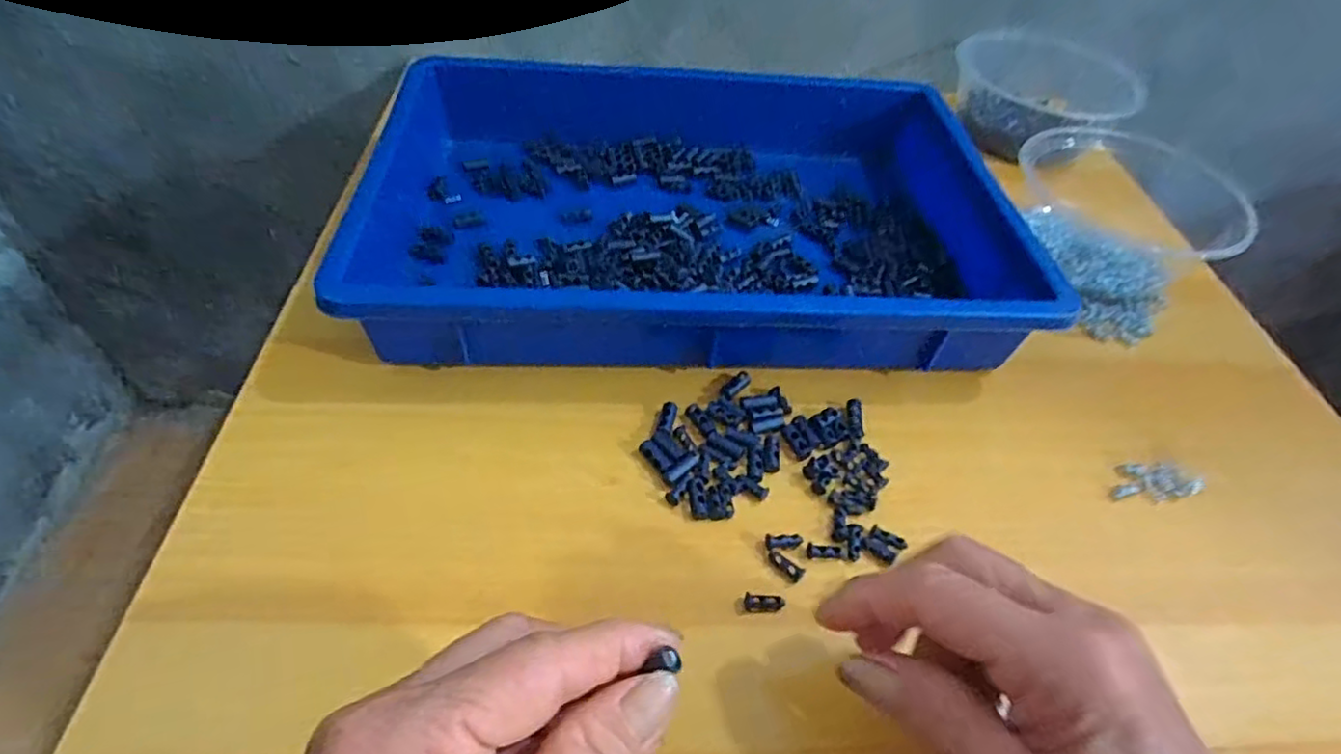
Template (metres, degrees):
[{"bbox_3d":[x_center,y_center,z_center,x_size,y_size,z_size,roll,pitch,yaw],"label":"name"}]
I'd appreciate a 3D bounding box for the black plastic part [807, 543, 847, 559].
[{"bbox_3d":[0.070,0.077,0.293,0.018,0.004,0.006,2,52,-5],"label":"black plastic part"}]

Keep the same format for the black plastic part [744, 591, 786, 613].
[{"bbox_3d":[0.039,0.095,0.276,0.017,0.004,0.008,7,51,-1],"label":"black plastic part"}]

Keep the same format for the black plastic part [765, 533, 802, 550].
[{"bbox_3d":[0.051,0.073,0.295,0.017,0.004,0.007,2,51,-4],"label":"black plastic part"}]

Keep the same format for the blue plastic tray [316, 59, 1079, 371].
[{"bbox_3d":[0.011,-0.113,0.410,0.363,0.053,0.259,-2,52,-7],"label":"blue plastic tray"}]

